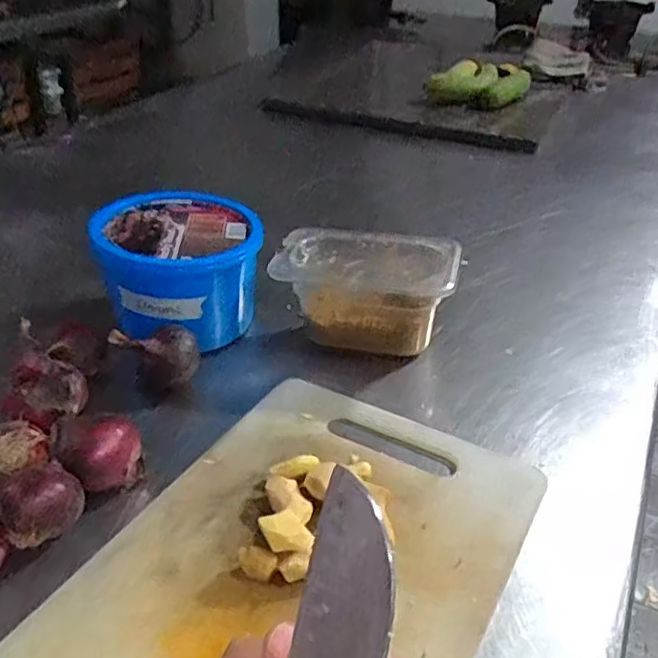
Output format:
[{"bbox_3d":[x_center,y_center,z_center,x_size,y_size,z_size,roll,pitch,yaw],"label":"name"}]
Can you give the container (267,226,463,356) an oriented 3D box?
[{"bbox_3d":[0.035,-0.028,0.639,0.173,0.110,0.100,10,35,13],"label":"container"}]

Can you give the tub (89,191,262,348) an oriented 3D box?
[{"bbox_3d":[-0.149,-0.052,0.660,0.152,0.133,0.148,1,34,-1],"label":"tub"}]

